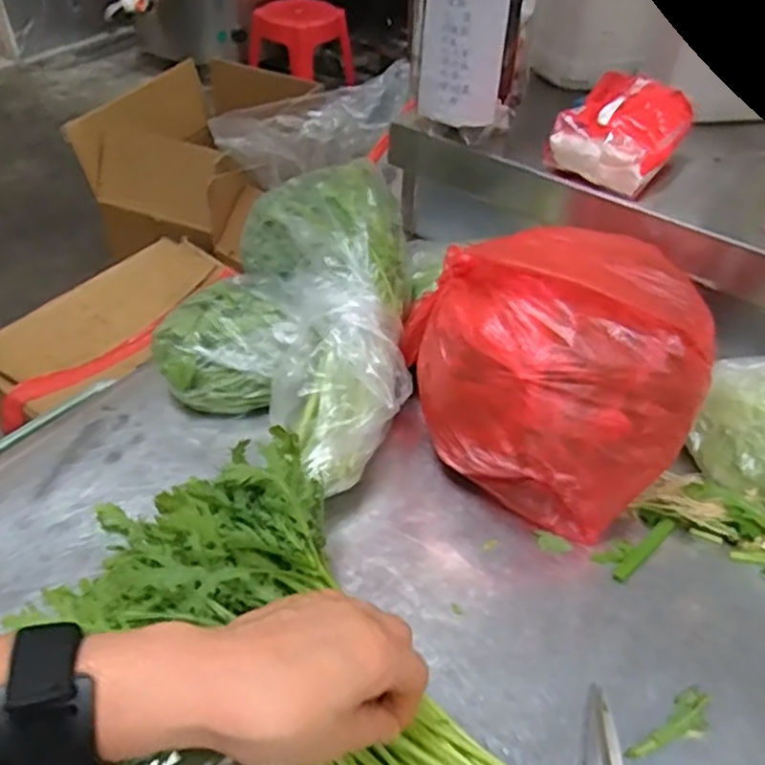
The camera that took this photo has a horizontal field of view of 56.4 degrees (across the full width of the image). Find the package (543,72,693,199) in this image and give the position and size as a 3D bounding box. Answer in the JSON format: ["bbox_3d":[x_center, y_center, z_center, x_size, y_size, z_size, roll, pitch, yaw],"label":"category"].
[{"bbox_3d":[0.198,-0.209,0.595,0.089,0.058,0.096,33,52,28],"label":"package"}]

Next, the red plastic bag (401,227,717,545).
[{"bbox_3d":[0.118,-0.008,0.505,0.194,0.149,0.181,1,44,-2],"label":"red plastic bag"}]

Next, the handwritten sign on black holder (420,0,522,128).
[{"bbox_3d":[0.070,-0.284,0.566,0.075,0.155,0.025,5,44,2],"label":"handwritten sign on black holder"}]

